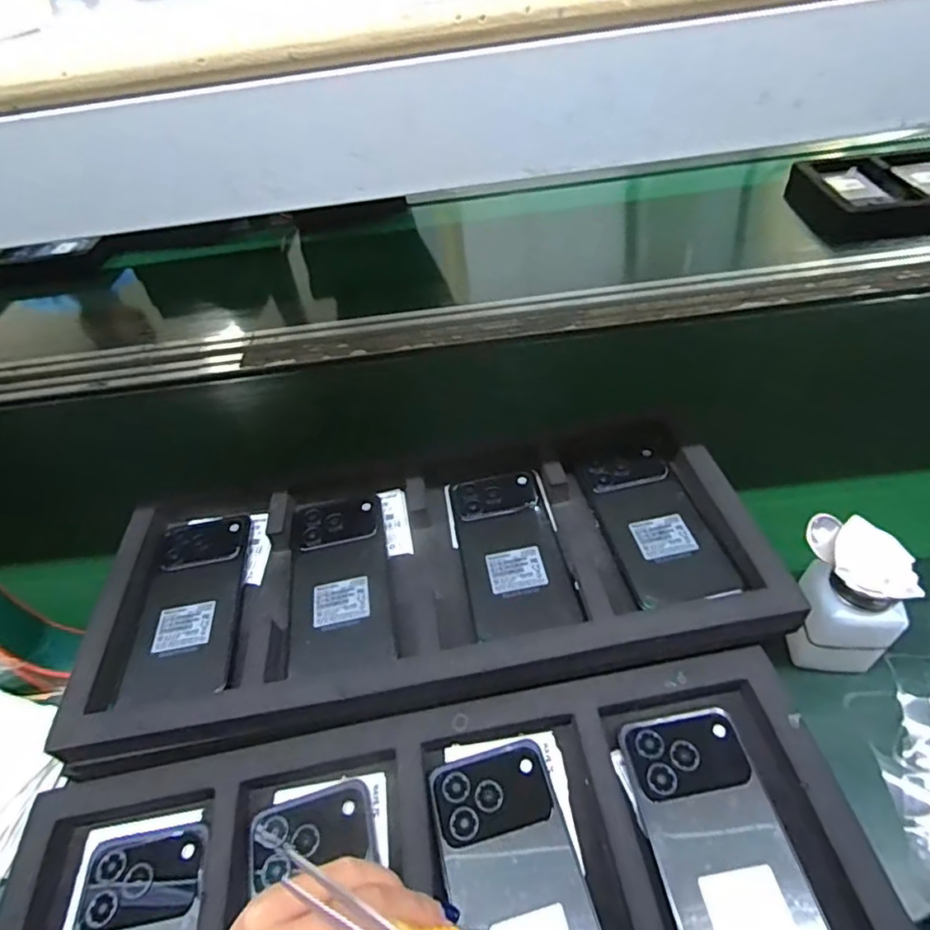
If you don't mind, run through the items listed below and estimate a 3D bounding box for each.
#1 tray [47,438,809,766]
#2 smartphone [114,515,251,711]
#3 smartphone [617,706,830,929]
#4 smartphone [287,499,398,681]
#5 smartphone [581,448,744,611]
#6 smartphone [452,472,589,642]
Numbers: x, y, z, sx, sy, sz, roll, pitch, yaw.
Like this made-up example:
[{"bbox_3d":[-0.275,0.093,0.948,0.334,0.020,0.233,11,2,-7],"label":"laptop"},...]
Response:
[{"bbox_3d":[-0.028,0.078,0.437,0.476,0.033,0.224,-9,45,-1],"label":"tray"},{"bbox_3d":[-0.205,0.100,0.435,0.070,0.012,0.162,-11,45,-3],"label":"smartphone"},{"bbox_3d":[0.143,0.211,0.333,0.073,0.010,0.134,-10,45,-2],"label":"smartphone"},{"bbox_3d":[-0.096,0.081,0.438,0.073,0.015,0.161,-12,45,-4],"label":"smartphone"},{"bbox_3d":[0.143,0.042,0.445,0.073,0.011,0.150,-10,45,-2],"label":"smartphone"},{"bbox_3d":[0.033,0.061,0.443,0.074,0.006,0.147,-10,45,-2],"label":"smartphone"}]

